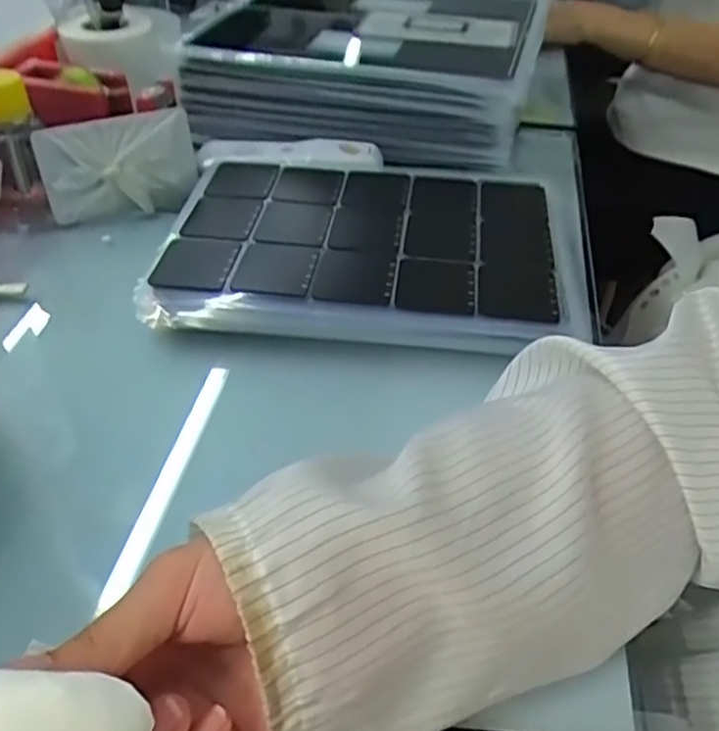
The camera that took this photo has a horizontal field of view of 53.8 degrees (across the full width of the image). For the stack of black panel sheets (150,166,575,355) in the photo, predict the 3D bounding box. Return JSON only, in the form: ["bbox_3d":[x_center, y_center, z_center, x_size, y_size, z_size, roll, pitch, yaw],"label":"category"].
[{"bbox_3d":[0.003,-0.090,0.512,0.274,0.024,0.217,5,41,3],"label":"stack of black panel sheets"}]

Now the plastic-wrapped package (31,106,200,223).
[{"bbox_3d":[-0.186,-0.155,0.558,0.118,0.070,0.040,-14,44,-17],"label":"plastic-wrapped package"}]

